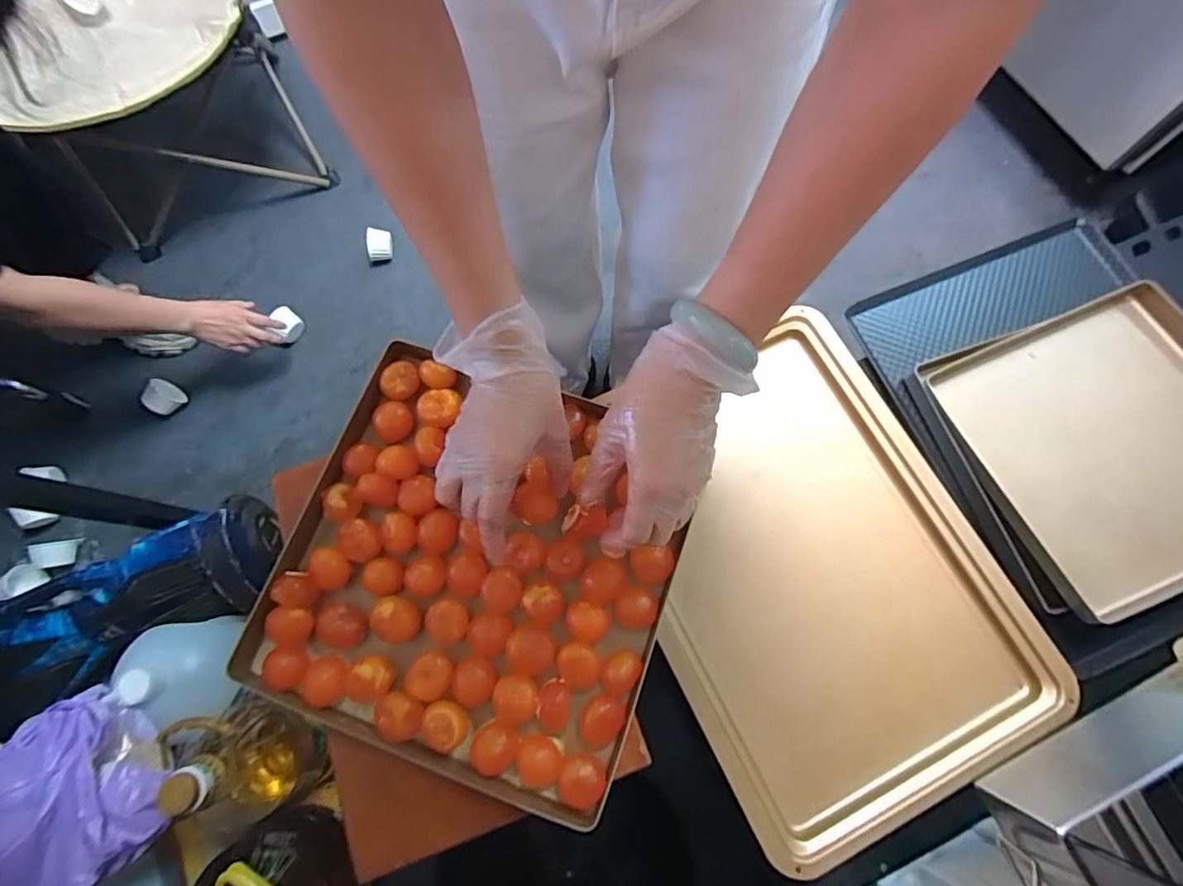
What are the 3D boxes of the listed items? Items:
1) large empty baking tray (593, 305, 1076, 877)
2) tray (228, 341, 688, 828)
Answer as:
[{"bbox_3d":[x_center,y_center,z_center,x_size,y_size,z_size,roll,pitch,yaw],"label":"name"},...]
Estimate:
[{"bbox_3d":[0.215,0.124,0.574,0.320,0.048,0.451,-25,70,-3],"label":"large empty baking tray"},{"bbox_3d":[-0.085,0.091,0.423,0.279,0.043,0.277,18,73,5],"label":"tray"}]

